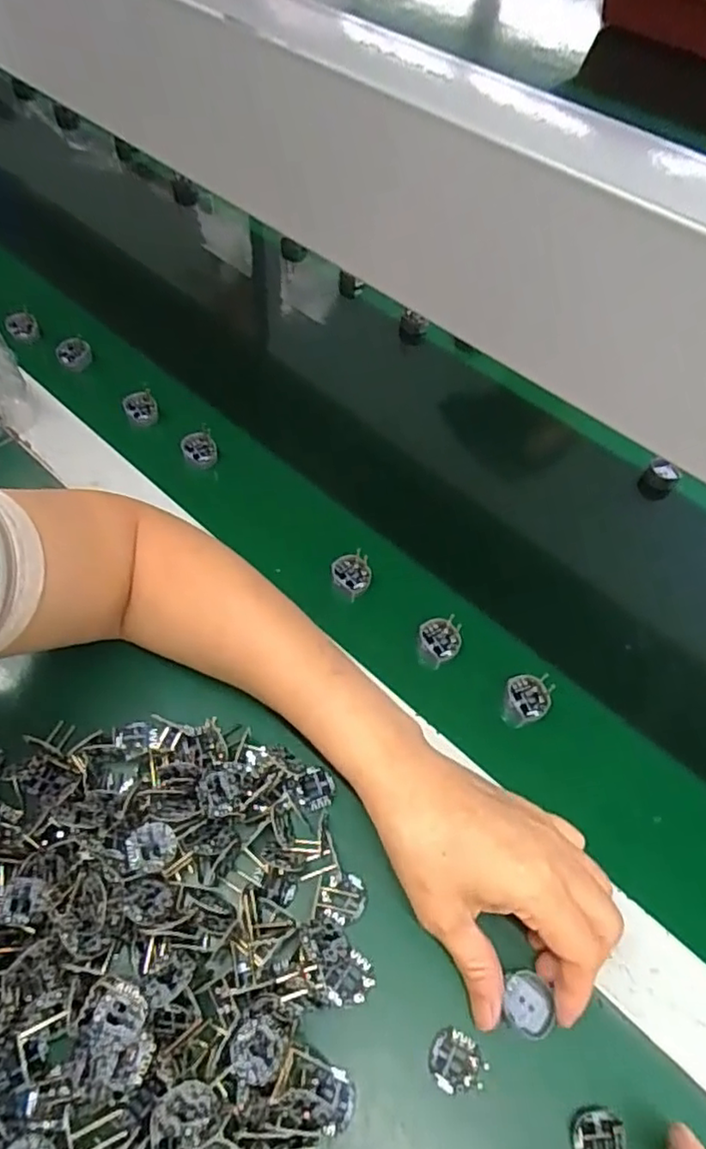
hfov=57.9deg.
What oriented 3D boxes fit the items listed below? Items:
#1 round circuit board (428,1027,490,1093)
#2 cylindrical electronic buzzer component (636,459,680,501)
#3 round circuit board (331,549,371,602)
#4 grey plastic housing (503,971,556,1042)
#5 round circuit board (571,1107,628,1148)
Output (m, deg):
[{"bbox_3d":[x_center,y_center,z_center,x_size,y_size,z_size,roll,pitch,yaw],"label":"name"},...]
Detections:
[{"bbox_3d":[0.049,0.229,0.301,0.026,0.004,0.024,2,55,-3],"label":"round circuit board"},{"bbox_3d":[0.257,-0.079,0.536,0.025,0.024,0.026,2,55,-3],"label":"cylindrical electronic buzzer component"},{"bbox_3d":[-0.001,-0.001,0.455,0.028,0.007,0.028,-1,77,4],"label":"round circuit board"},{"bbox_3d":[0.086,0.208,0.309,0.021,0.007,0.026,3,55,-3],"label":"grey plastic housing"},{"bbox_3d":[0.110,0.252,0.284,0.024,0.004,0.021,2,55,-3],"label":"round circuit board"}]

